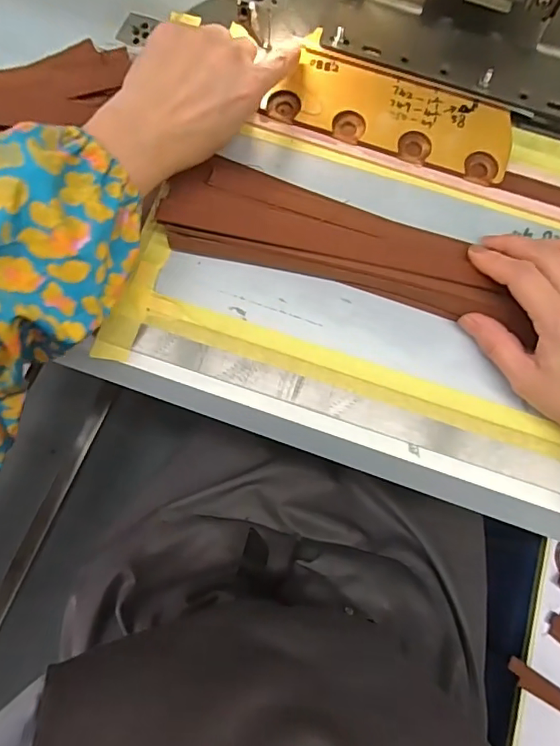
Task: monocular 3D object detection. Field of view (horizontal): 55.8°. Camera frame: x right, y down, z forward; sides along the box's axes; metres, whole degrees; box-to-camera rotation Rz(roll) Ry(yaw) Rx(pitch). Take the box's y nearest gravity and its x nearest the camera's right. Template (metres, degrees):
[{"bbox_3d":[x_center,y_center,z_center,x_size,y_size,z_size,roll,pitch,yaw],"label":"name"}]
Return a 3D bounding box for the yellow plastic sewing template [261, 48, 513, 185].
[{"bbox_3d":[0.083,-0.191,0.387,0.174,0.008,0.060,18,77,2],"label":"yellow plastic sewing template"}]

